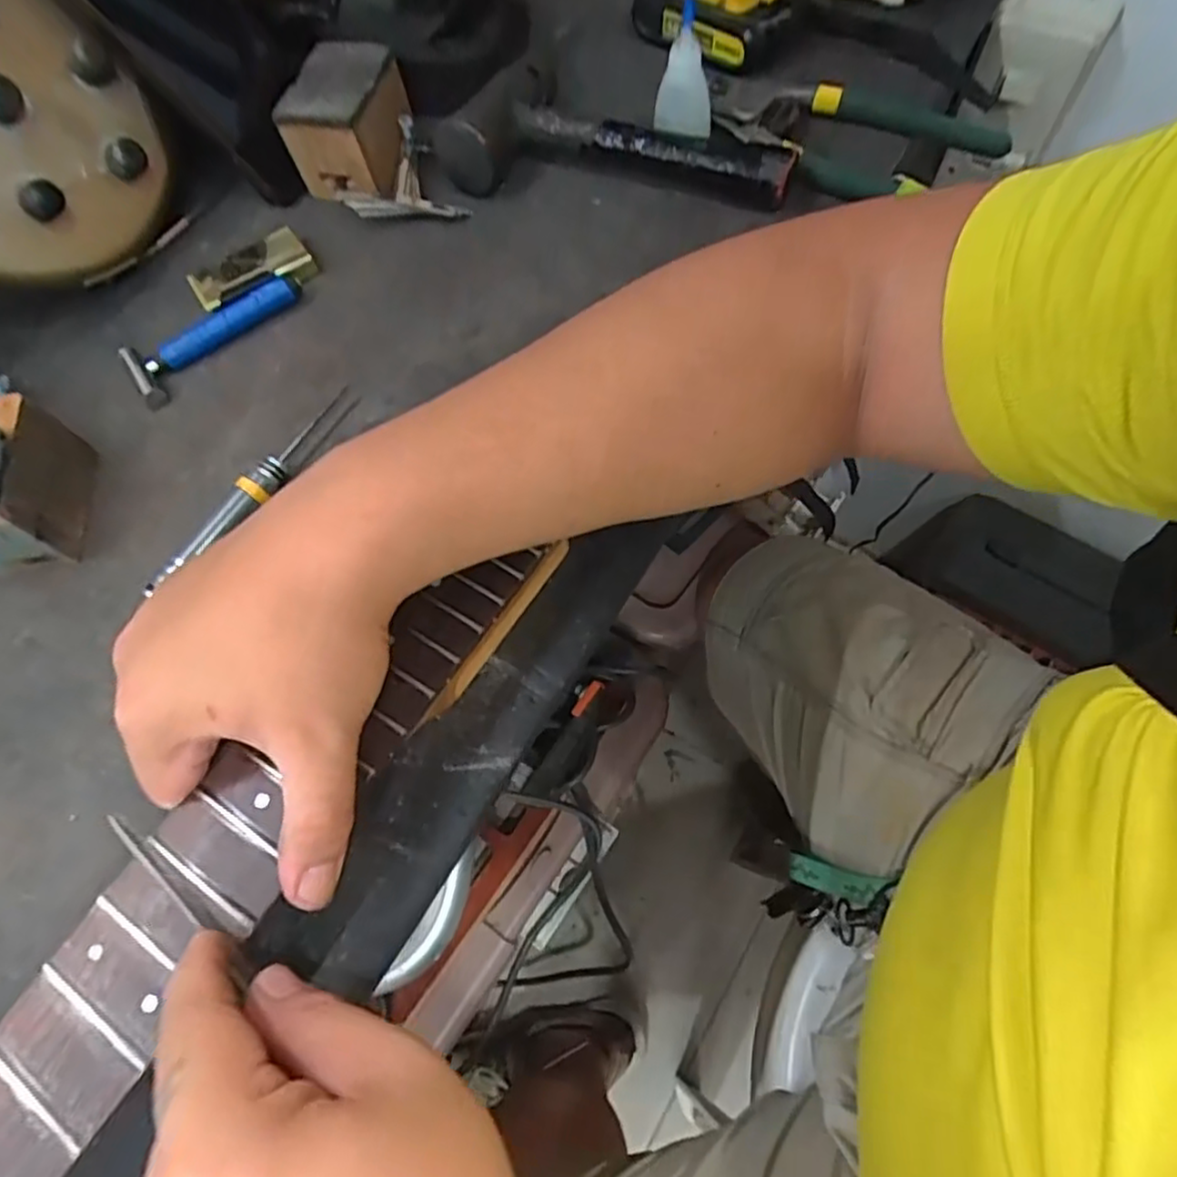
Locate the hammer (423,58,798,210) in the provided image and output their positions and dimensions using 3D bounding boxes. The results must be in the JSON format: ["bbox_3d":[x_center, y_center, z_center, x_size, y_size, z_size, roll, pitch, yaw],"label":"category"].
[{"bbox_3d":[0.012,-0.282,0.432,0.227,0.041,0.088,9,67,9],"label":"hammer"}]

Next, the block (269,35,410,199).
[{"bbox_3d":[-0.148,-0.286,0.426,0.060,0.052,0.074,9,67,9],"label":"block"}]

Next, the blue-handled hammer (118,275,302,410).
[{"bbox_3d":[-0.215,-0.151,0.397,0.106,0.014,0.039,-37,68,-11],"label":"blue-handled hammer"}]

